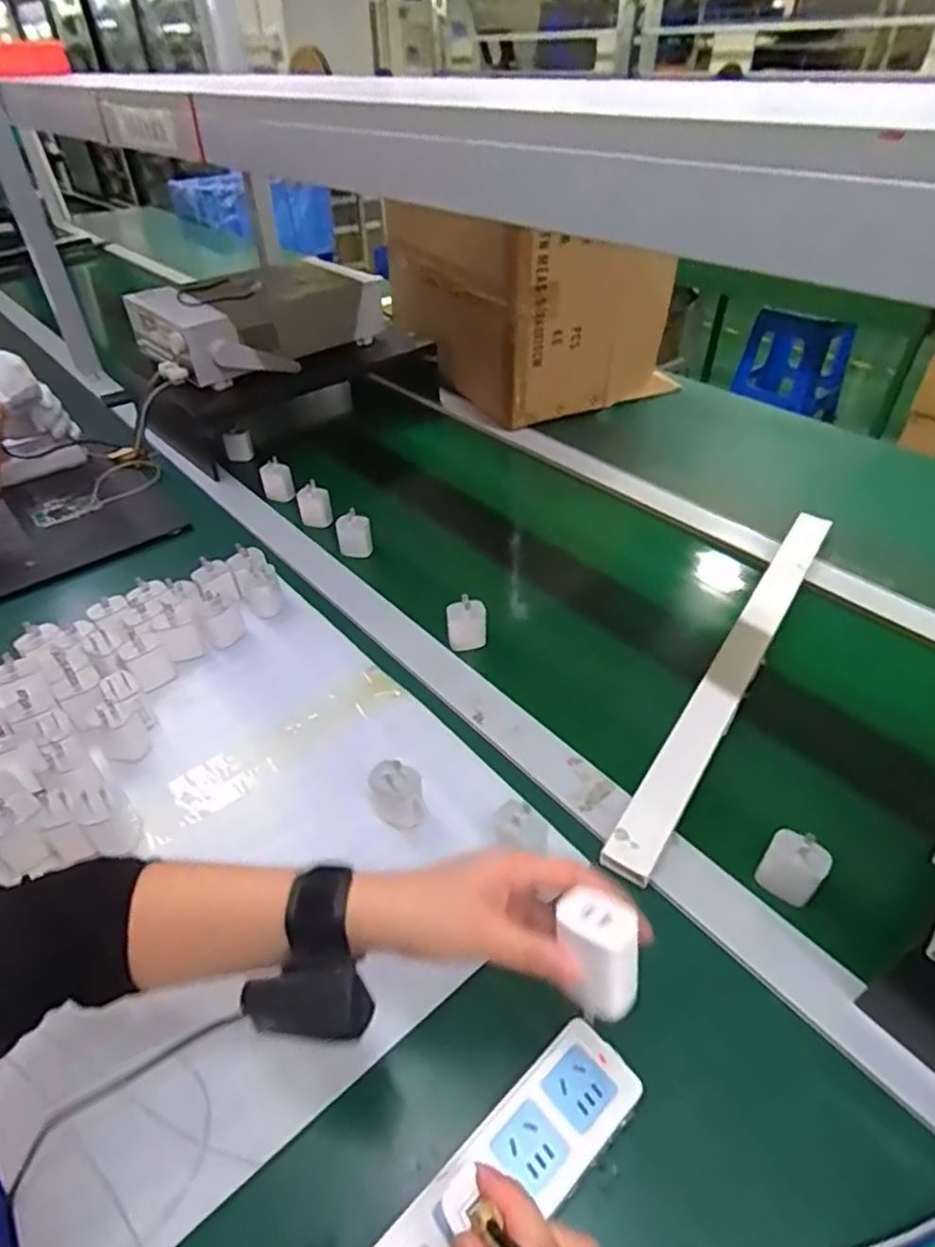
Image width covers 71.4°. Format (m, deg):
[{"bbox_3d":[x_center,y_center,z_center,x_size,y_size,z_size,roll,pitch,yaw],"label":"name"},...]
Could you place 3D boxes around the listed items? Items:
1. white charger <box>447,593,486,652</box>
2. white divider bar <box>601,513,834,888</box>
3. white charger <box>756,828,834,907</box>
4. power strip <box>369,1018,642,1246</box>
[{"bbox_3d":[-0.001,-0.001,0.712,0.041,0.055,0.032,-3,42,-1],"label":"white charger"},{"bbox_3d":[0.284,0.036,0.678,0.040,0.027,0.569,24,48,27],"label":"white divider bar"},{"bbox_3d":[0.250,0.186,0.498,0.030,0.048,0.040,-33,50,-30],"label":"white charger"},{"bbox_3d":[0.017,0.316,0.362,0.193,0.026,0.055,-31,49,-28],"label":"power strip"}]

